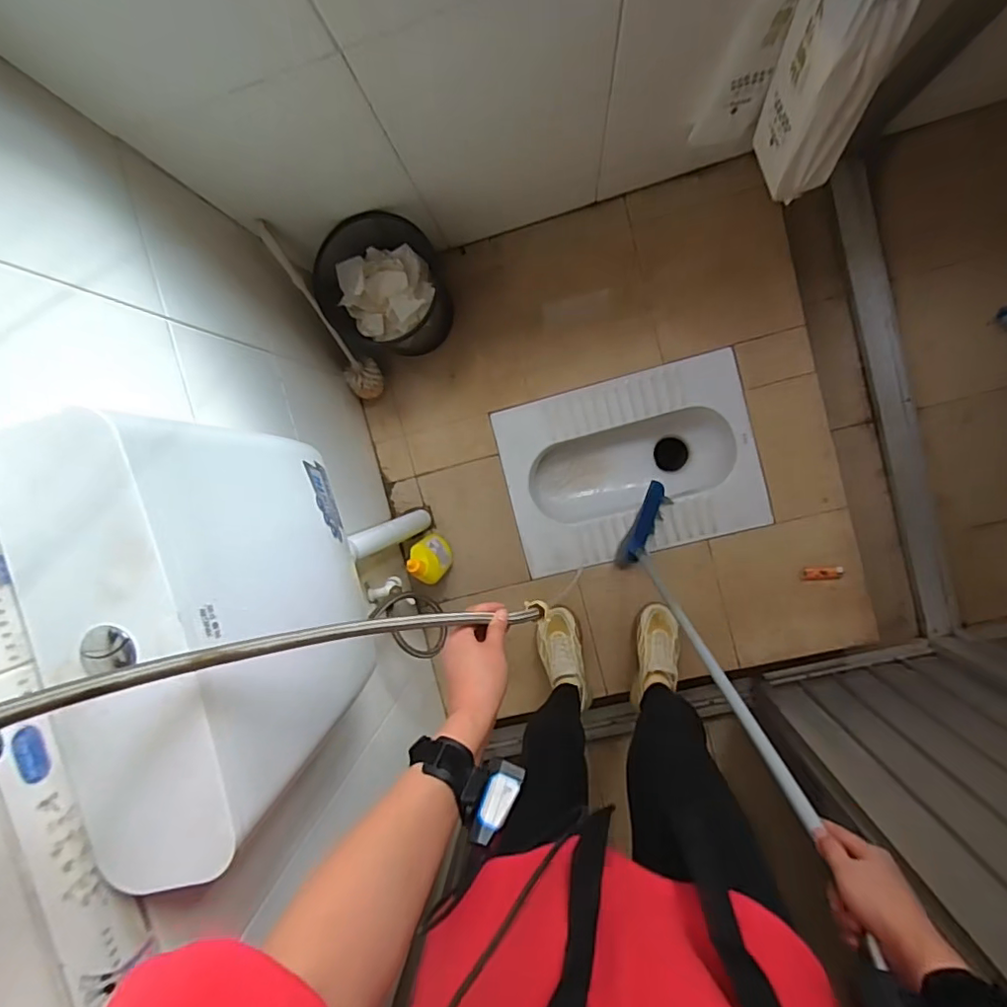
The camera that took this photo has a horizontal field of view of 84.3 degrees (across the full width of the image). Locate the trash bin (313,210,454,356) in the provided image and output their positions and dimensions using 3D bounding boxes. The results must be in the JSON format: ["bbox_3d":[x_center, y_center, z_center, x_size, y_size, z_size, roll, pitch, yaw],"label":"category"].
[{"bbox_3d":[-0.212,-0.416,1.091,0.201,0.241,0.210,1,95,6],"label":"trash bin"}]

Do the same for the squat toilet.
[{"bbox_3d":[0.274,-0.084,1.253,0.521,0.148,0.376,-14,94,7],"label":"squat toilet"}]

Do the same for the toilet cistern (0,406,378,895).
[{"bbox_3d":[-0.275,0.099,0.567,0.131,0.329,0.346,-11,94,7],"label":"toilet cistern"}]

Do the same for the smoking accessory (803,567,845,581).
[{"bbox_3d":[0.676,0.148,1.180,0.078,0.019,0.028,-6,95,6],"label":"smoking accessory"}]

